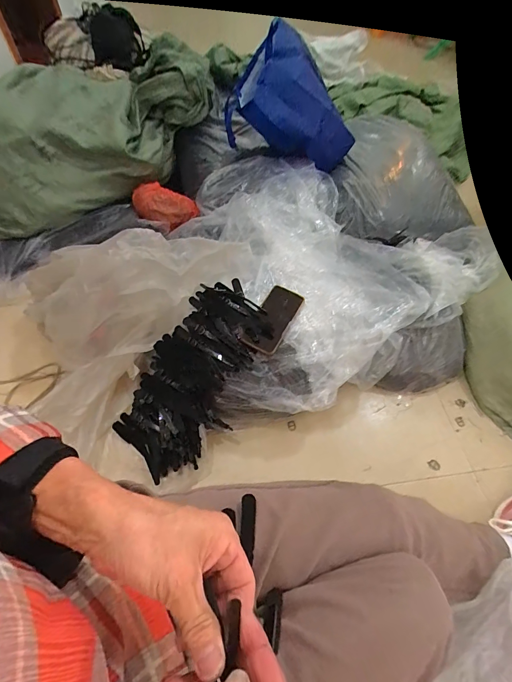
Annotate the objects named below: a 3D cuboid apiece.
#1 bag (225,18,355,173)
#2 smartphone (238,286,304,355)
[{"bbox_3d":[0.121,-0.771,1.096,0.397,0.249,0.353,13,58,8],"label":"bag"},{"bbox_3d":[0.035,-0.050,0.737,0.078,0.015,0.154,28,67,8],"label":"smartphone"}]

